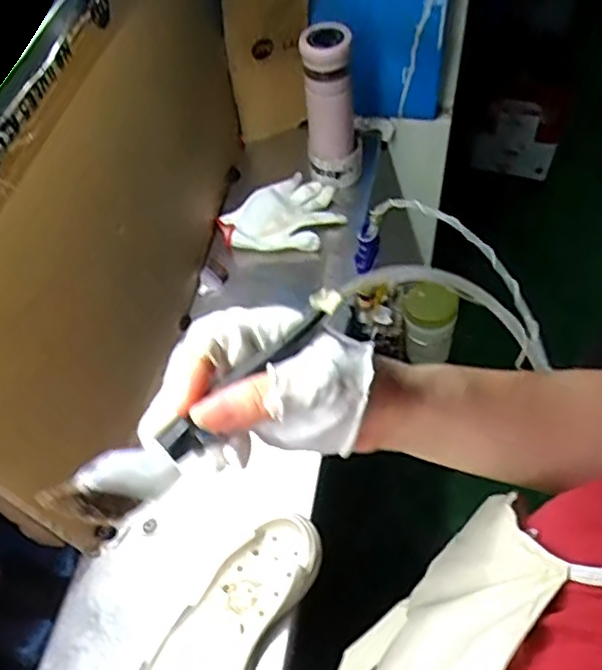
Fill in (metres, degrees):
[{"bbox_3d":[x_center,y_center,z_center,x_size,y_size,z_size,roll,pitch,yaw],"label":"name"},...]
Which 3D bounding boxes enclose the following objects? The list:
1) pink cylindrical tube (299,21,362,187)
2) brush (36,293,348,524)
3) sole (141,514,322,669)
[{"bbox_3d":[0.045,-0.309,0.883,0.076,0.226,0.058,-1,54,3],"label":"pink cylindrical tube"},{"bbox_3d":[-0.041,0.036,0.302,0.160,0.034,0.009,-37,26,-14],"label":"brush"},{"bbox_3d":[-0.079,0.291,0.595,0.091,0.029,0.269,24,59,19],"label":"sole"}]

